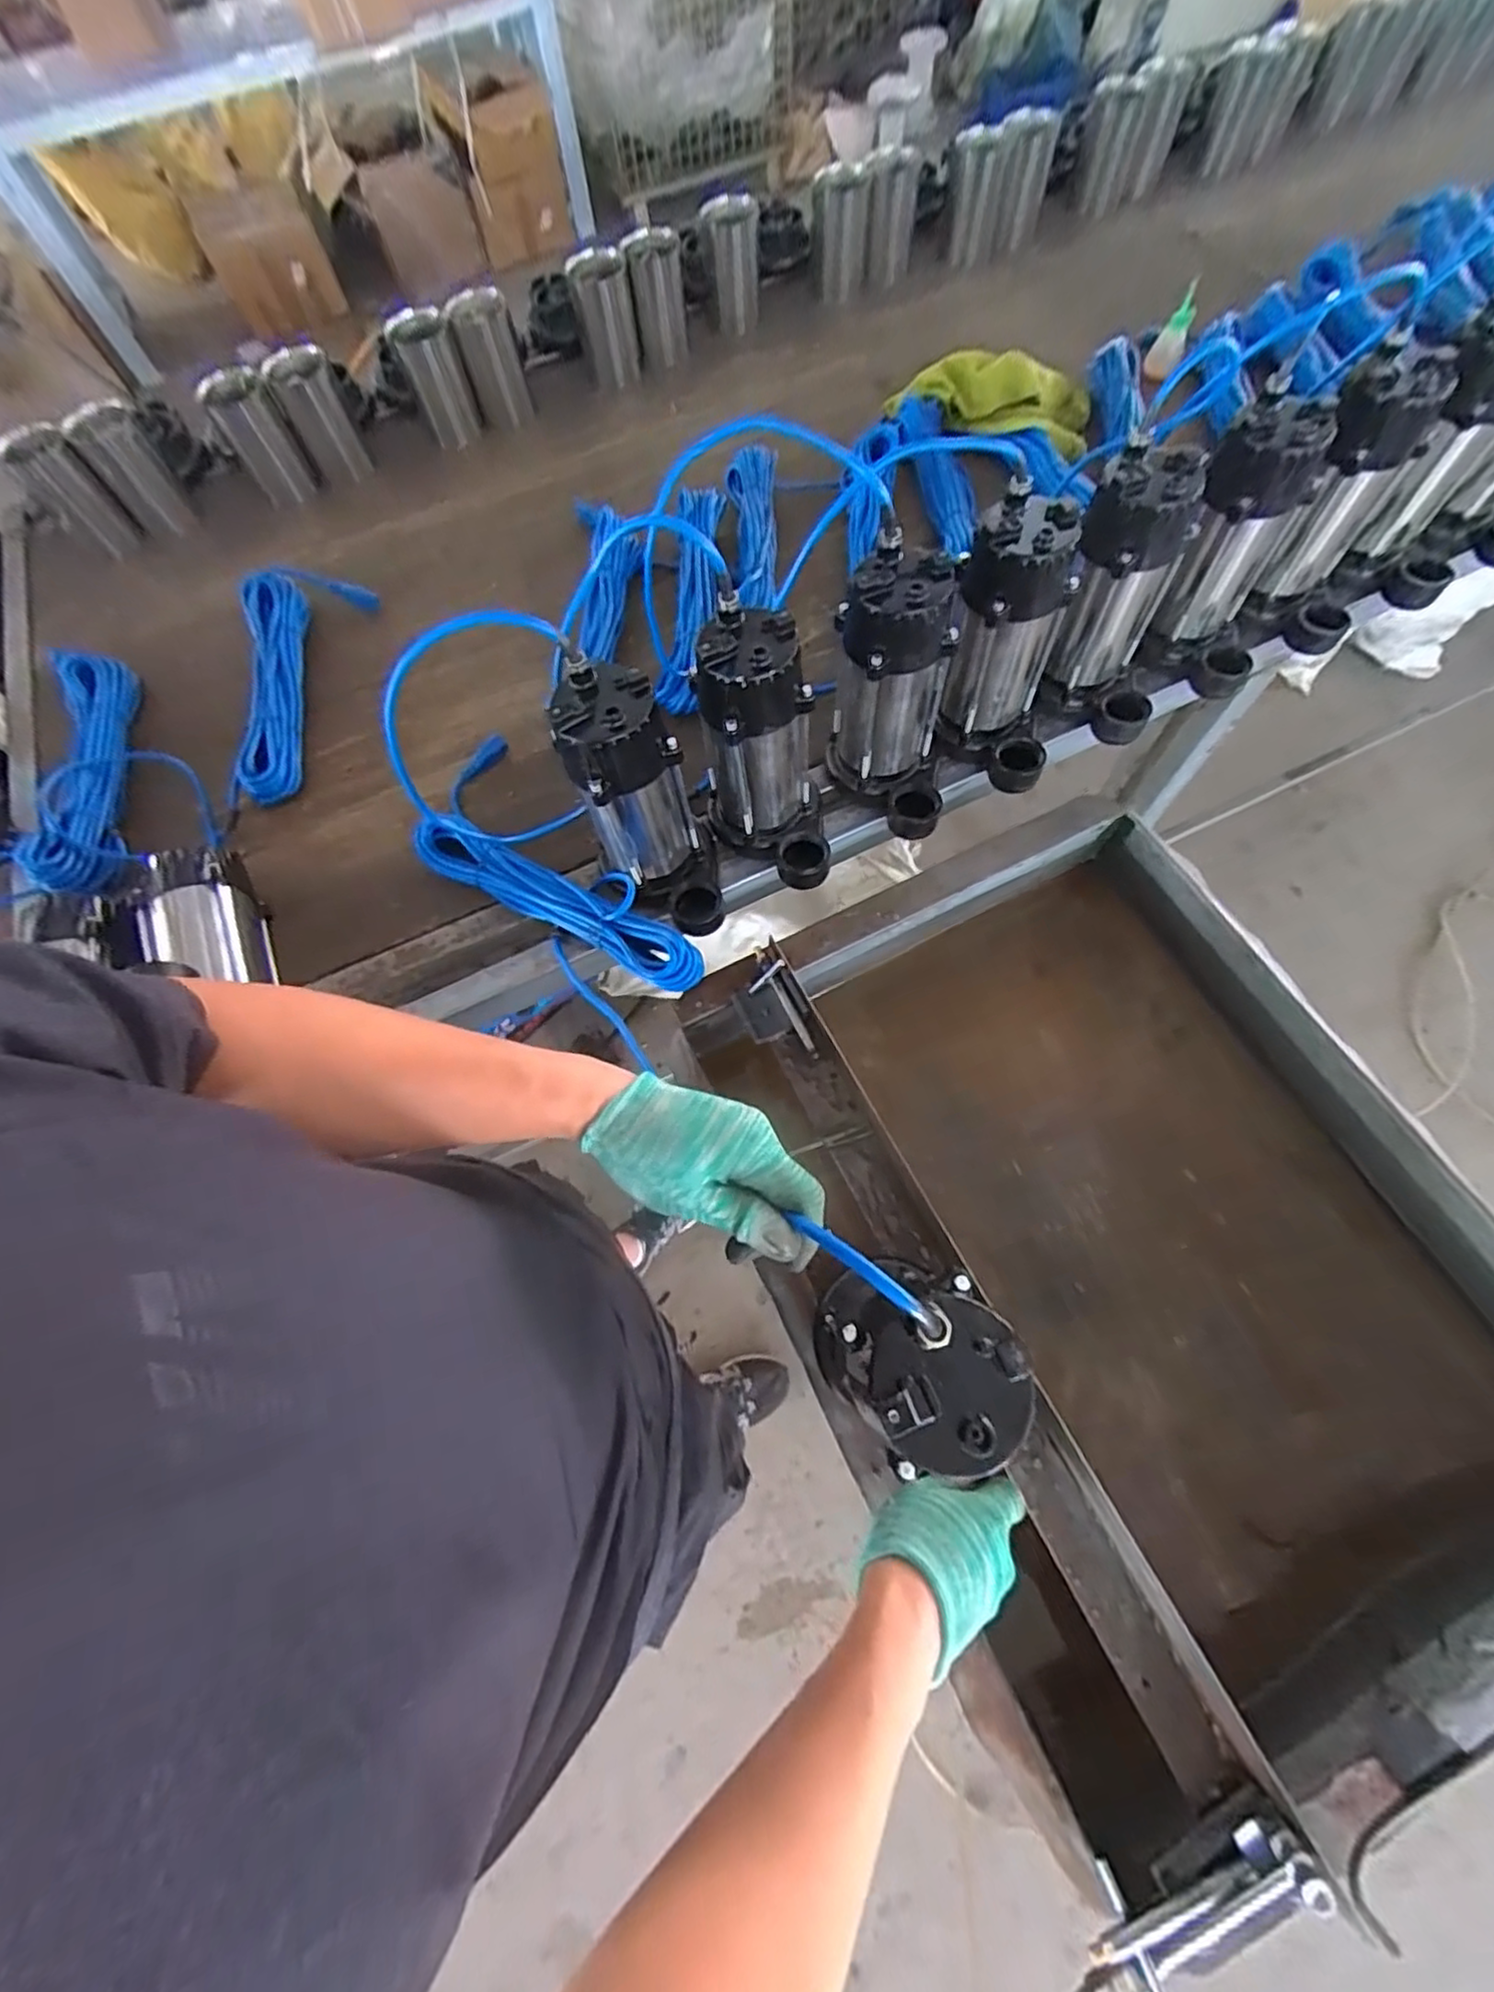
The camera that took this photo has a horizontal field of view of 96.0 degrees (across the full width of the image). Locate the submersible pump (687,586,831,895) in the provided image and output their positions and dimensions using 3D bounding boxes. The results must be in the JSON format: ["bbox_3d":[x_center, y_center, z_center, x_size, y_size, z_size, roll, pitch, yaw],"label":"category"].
[{"bbox_3d":[0.030,-0.227,0.651,0.162,0.232,0.100,33,74,15],"label":"submersible pump"}]

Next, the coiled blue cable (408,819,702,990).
[{"bbox_3d":[-0.199,-0.113,0.706,0.347,0.050,0.077,27,72,14],"label":"coiled blue cable"}]

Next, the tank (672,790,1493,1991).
[{"bbox_3d":[0.332,0.225,0.668,0.601,0.227,0.758,-26,70,-9],"label":"tank"}]

